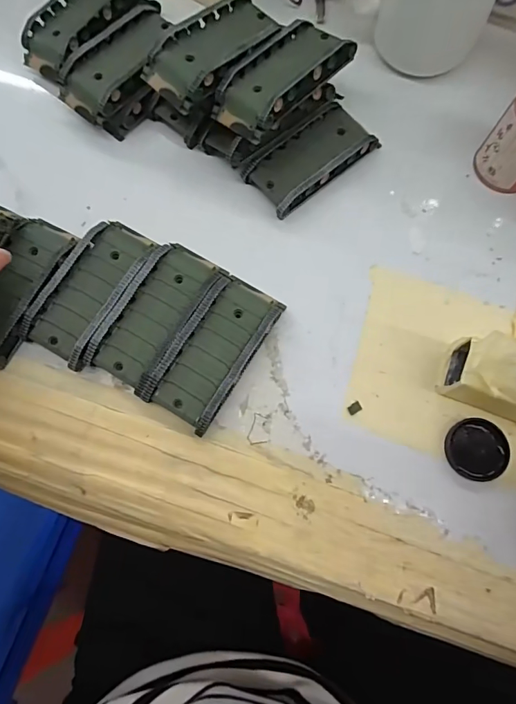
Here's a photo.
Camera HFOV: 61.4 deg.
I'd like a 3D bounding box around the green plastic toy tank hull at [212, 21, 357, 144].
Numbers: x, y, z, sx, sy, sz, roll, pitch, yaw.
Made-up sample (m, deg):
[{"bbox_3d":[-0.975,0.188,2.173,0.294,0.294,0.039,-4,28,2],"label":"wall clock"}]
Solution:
[{"bbox_3d":[0.016,-0.181,0.282,0.045,0.021,0.095,42,78,10],"label":"green plastic toy tank hull"}]

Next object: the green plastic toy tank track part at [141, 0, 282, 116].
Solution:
[{"bbox_3d":[-0.028,-0.201,0.284,0.045,0.015,0.095,42,78,10],"label":"green plastic toy tank track part"}]

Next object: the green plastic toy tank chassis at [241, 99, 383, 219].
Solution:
[{"bbox_3d":[0.038,-0.136,0.306,0.089,0.019,0.043,-37,79,-10],"label":"green plastic toy tank chassis"}]

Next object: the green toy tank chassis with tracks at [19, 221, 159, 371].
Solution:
[{"bbox_3d":[-0.104,-0.042,0.275,0.045,0.018,0.096,28,77,6],"label":"green toy tank chassis with tracks"}]

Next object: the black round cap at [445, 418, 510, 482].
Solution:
[{"bbox_3d":[0.131,0.058,0.258,0.034,0.008,0.036,0,75,-1],"label":"black round cap"}]

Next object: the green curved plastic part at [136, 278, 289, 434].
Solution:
[{"bbox_3d":[-0.026,-0.003,0.267,0.047,0.019,0.096,32,77,7],"label":"green curved plastic part"}]

